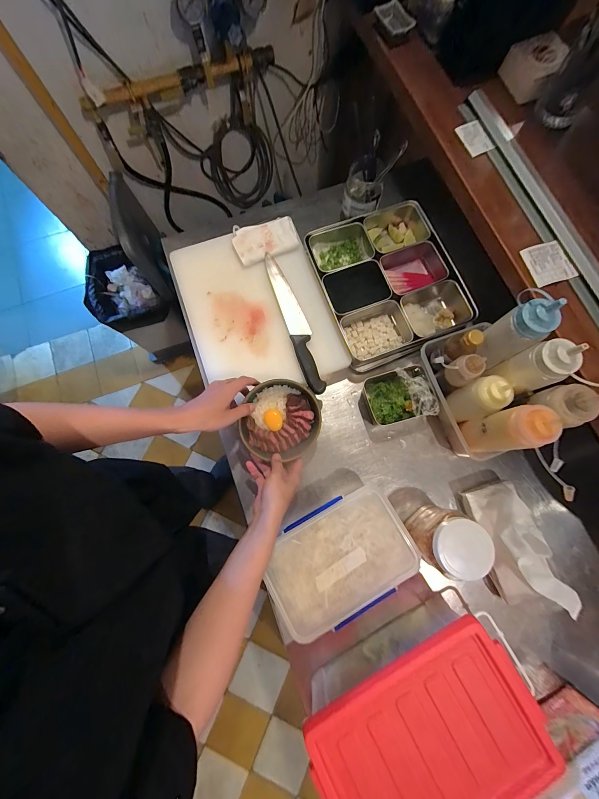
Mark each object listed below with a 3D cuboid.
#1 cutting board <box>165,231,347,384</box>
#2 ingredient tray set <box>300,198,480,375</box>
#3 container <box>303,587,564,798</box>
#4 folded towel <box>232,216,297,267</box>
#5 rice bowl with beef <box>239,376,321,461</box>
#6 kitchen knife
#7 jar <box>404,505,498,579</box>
[{"bbox_3d":[-0.097,-0.206,0.660,0.291,0.018,0.395,-21,77,-5],"label":"cutting board"},{"bbox_3d":[0.200,-0.268,0.682,0.301,0.067,0.345,-19,77,-4],"label":"ingredient tray set"},{"bbox_3d":[0.194,0.489,0.471,0.338,0.136,0.216,-27,78,-6],"label":"container"},{"bbox_3d":[-0.079,-0.370,0.680,0.139,0.023,0.092,-21,77,-5],"label":"folded towel"},{"bbox_3d":[-0.036,0.042,0.585,0.144,0.069,0.156,0,77,0],"label":"rice bowl with beef"},{"bbox_3d":[-0.009,-0.171,0.638,0.045,0.016,0.338,-17,77,-4],"label":"kitchen knife"},{"bbox_3d":[0.253,0.246,0.518,0.085,0.133,0.091,0,77,0],"label":"jar"}]

